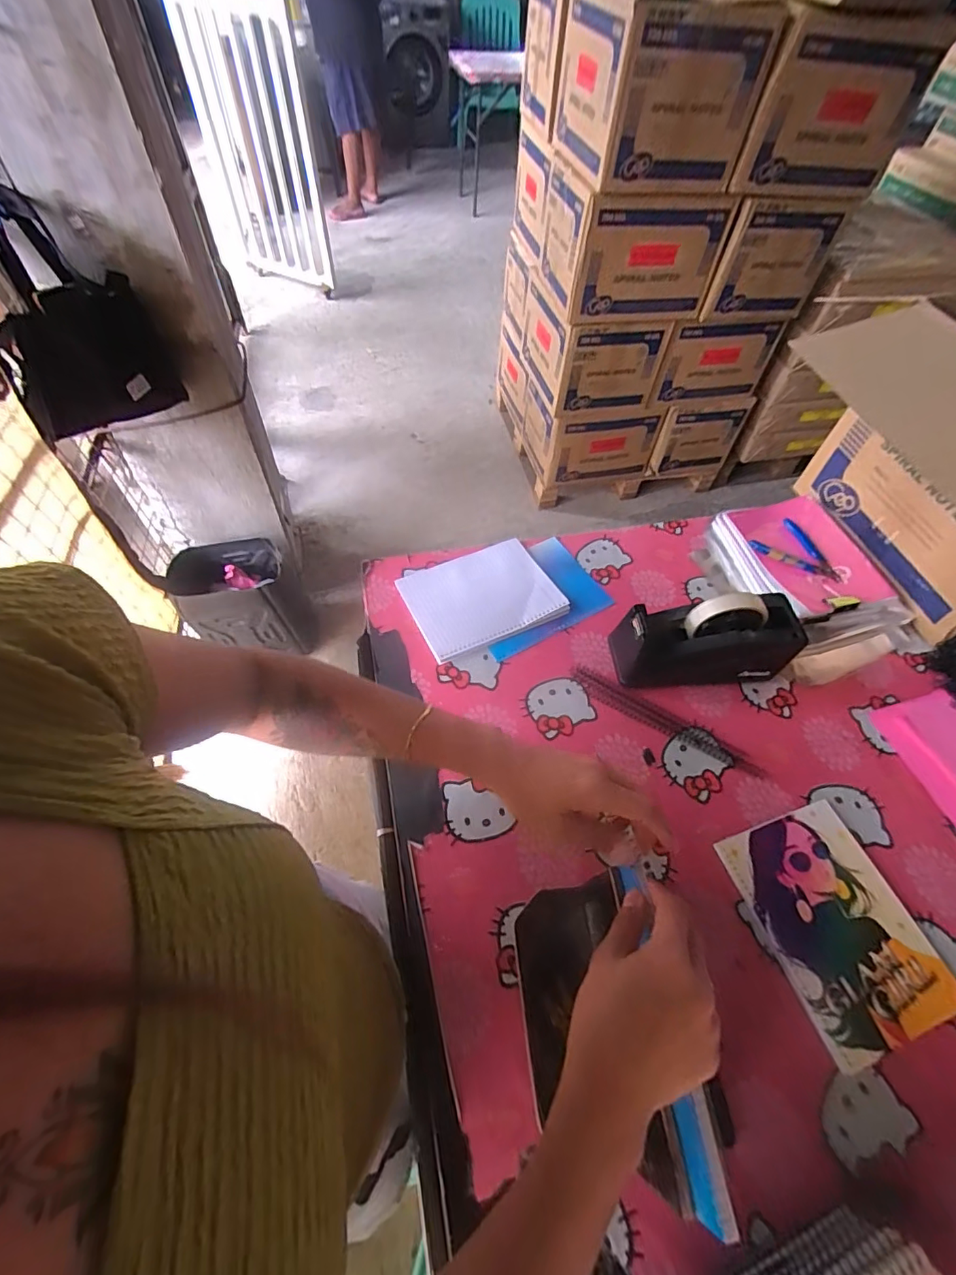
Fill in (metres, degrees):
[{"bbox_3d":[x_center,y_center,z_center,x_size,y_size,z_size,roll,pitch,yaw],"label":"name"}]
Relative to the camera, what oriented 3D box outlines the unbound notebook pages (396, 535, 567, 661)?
[{"bbox_3d":[0.004,-0.057,0.698,0.190,0.019,0.148,-22,61,-16],"label":"unbound notebook pages"}]

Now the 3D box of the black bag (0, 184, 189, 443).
[{"bbox_3d":[-0.703,-0.539,0.892,0.244,0.300,0.155,-19,60,-15],"label":"black bag"}]

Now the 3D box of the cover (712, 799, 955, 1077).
[{"bbox_3d":[0.349,0.276,0.502,0.146,0.010,0.195,-15,59,-12],"label":"cover"}]

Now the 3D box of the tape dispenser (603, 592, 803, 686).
[{"bbox_3d":[0.271,0.001,0.616,0.209,0.118,0.071,-4,58,-5],"label":"tape dispenser"}]

